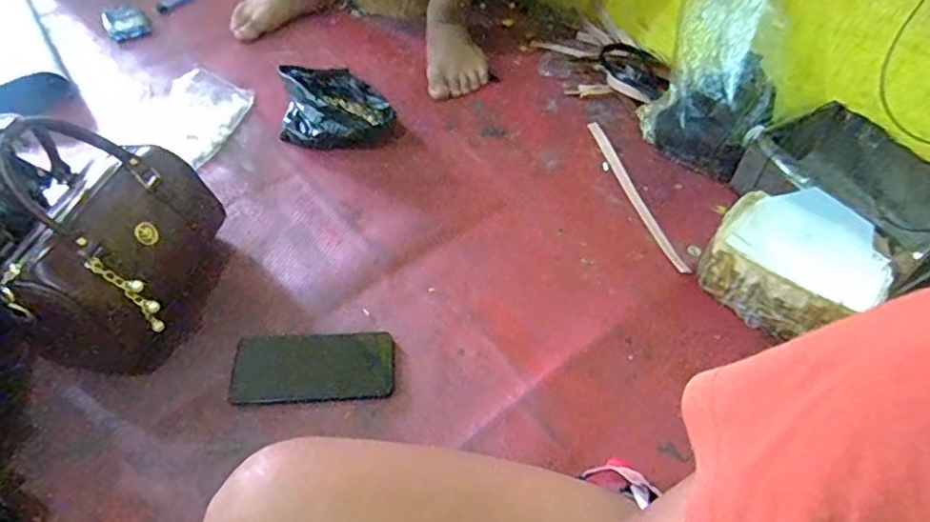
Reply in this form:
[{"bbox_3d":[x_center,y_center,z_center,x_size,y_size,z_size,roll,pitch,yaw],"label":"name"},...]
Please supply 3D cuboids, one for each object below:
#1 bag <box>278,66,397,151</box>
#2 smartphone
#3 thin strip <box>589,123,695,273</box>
[{"bbox_3d":[-0.189,-0.223,0.877,0.160,0.074,0.130,-1,49,-4],"label":"bag"},{"bbox_3d":[-0.162,0.110,0.633,0.171,0.015,0.071,0,49,-3],"label":"smartphone"},{"bbox_3d":[0.233,-0.098,0.834,0.020,0.006,0.308,-9,50,-10],"label":"thin strip"}]

